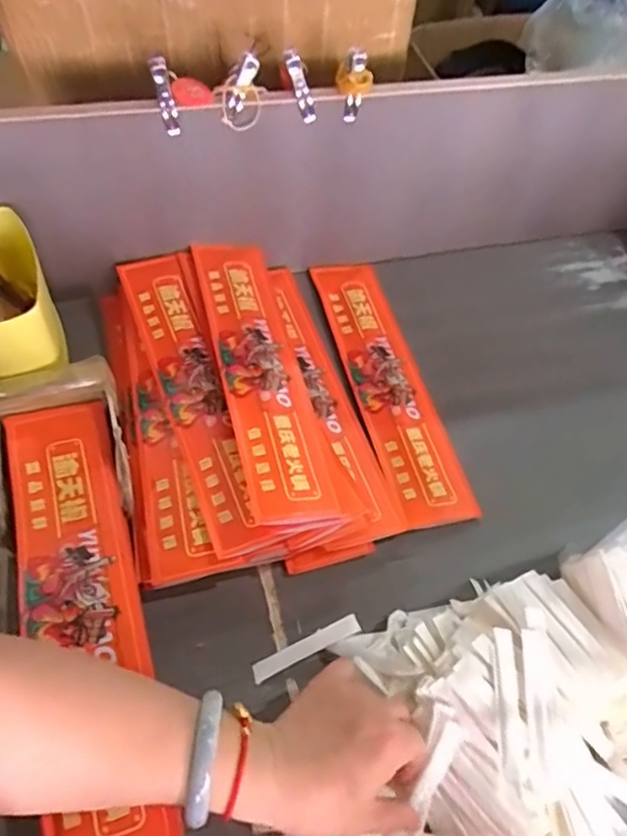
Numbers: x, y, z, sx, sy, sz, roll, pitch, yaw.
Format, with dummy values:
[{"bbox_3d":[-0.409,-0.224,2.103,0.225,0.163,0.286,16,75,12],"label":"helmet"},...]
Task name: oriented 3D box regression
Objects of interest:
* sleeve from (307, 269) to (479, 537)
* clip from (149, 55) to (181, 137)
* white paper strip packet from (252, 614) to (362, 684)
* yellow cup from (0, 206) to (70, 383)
[{"bbox_3d":[0.072,-0.042,0.644,0.074,0.005,0.333,-8,55,-13],"label":"sleeve"},{"bbox_3d":[-0.127,-0.275,0.549,0.015,0.064,0.015,-9,55,-10],"label":"clip"},{"bbox_3d":[-0.005,0.172,0.479,0.085,0.004,0.014,-24,73,-9],"label":"white paper strip packet"},{"bbox_3d":[-0.267,-0.114,0.573,0.069,0.081,0.164,-14,56,-14],"label":"yellow cup"}]

